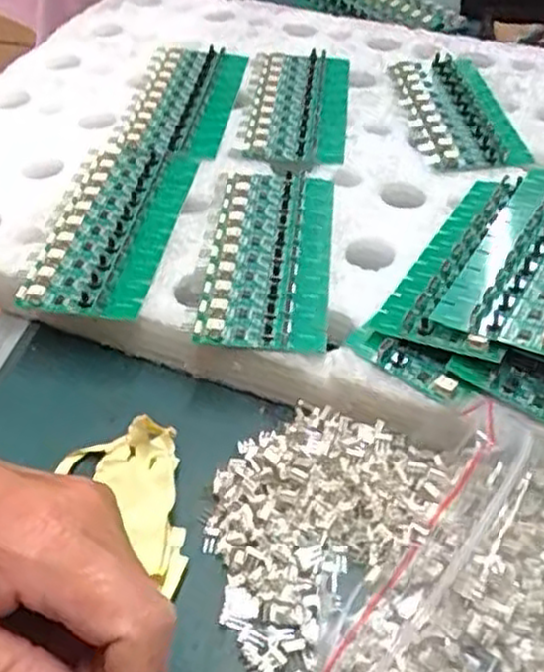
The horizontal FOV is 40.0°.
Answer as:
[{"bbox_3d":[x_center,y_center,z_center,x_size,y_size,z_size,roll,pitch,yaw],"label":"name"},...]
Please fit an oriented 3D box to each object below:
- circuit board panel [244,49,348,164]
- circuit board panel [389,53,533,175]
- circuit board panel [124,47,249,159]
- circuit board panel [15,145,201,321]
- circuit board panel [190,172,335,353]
[{"bbox_3d":[0.017,-0.159,0.501,0.066,0.006,0.136,4,46,4],"label":"circuit board panel"},{"bbox_3d":[0.121,-0.149,0.490,0.063,0.009,0.138,-4,46,-3],"label":"circuit board panel"},{"bbox_3d":[-0.057,-0.163,0.504,0.060,0.006,0.138,6,46,6],"label":"circuit board panel"},{"bbox_3d":[-0.085,-0.063,0.410,0.060,0.007,0.140,7,46,7],"label":"circuit board panel"},{"bbox_3d":[-0.002,-0.045,0.390,0.064,0.008,0.132,3,46,4],"label":"circuit board panel"}]

